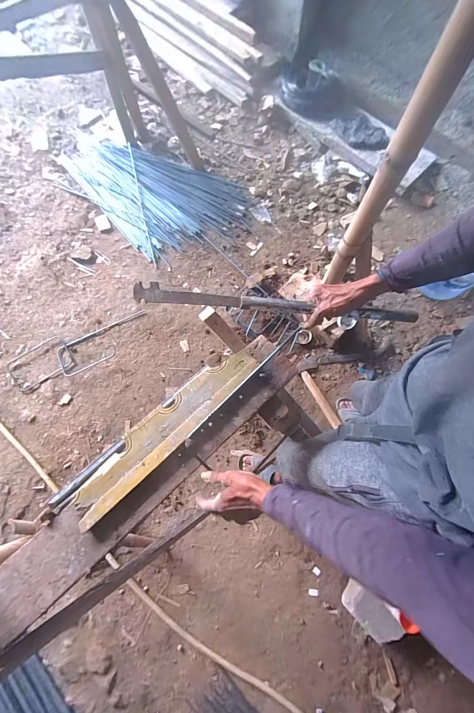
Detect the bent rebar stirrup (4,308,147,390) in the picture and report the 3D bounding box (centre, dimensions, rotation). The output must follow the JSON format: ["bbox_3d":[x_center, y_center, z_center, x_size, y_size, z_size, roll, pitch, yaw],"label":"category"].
[{"bbox_3d":[-0.735,-0.030,1.381,0.654,0.015,0.206,-18,73,-5],"label":"bent rebar stirrup"}]

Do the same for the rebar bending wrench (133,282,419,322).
[{"bbox_3d":[0.073,-0.108,0.603,0.564,0.021,0.034,5,75,2],"label":"rebar bending wrench"}]

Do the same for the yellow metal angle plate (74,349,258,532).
[{"bbox_3d":[-0.133,0.142,0.599,0.440,0.023,0.091,-41,78,-9],"label":"yellow metal angle plate"}]

